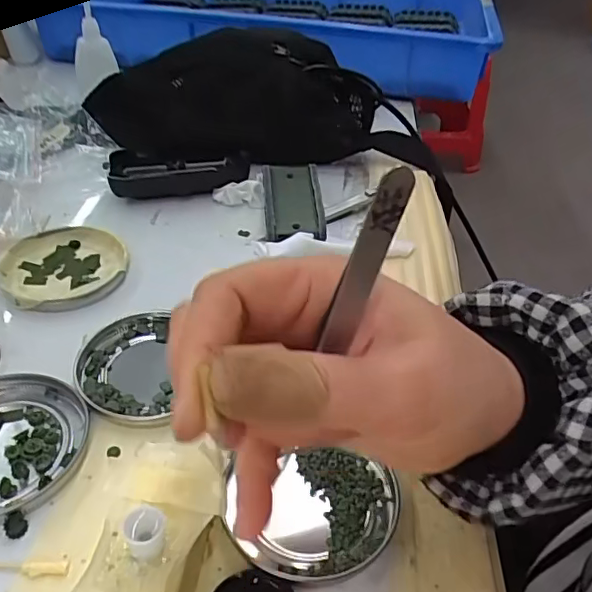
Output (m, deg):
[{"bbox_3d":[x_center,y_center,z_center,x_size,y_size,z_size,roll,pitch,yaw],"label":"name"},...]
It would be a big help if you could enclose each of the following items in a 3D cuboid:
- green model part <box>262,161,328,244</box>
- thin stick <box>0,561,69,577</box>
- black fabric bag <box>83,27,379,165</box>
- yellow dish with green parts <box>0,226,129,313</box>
[{"bbox_3d":[-0.004,-0.077,0.433,0.043,0.023,0.096,-2,40,-6],"label":"green model part"},{"bbox_3d":[-0.122,0.108,0.224,0.059,0.004,0.006,1,40,-2],"label":"thin stick"},{"bbox_3d":[-0.051,-0.174,0.493,0.246,0.100,0.077,-4,40,-8],"label":"black fabric bag"},{"bbox_3d":[-0.153,-0.019,0.369,0.077,0.012,0.074,2,40,-1],"label":"yellow dish with green parts"}]

